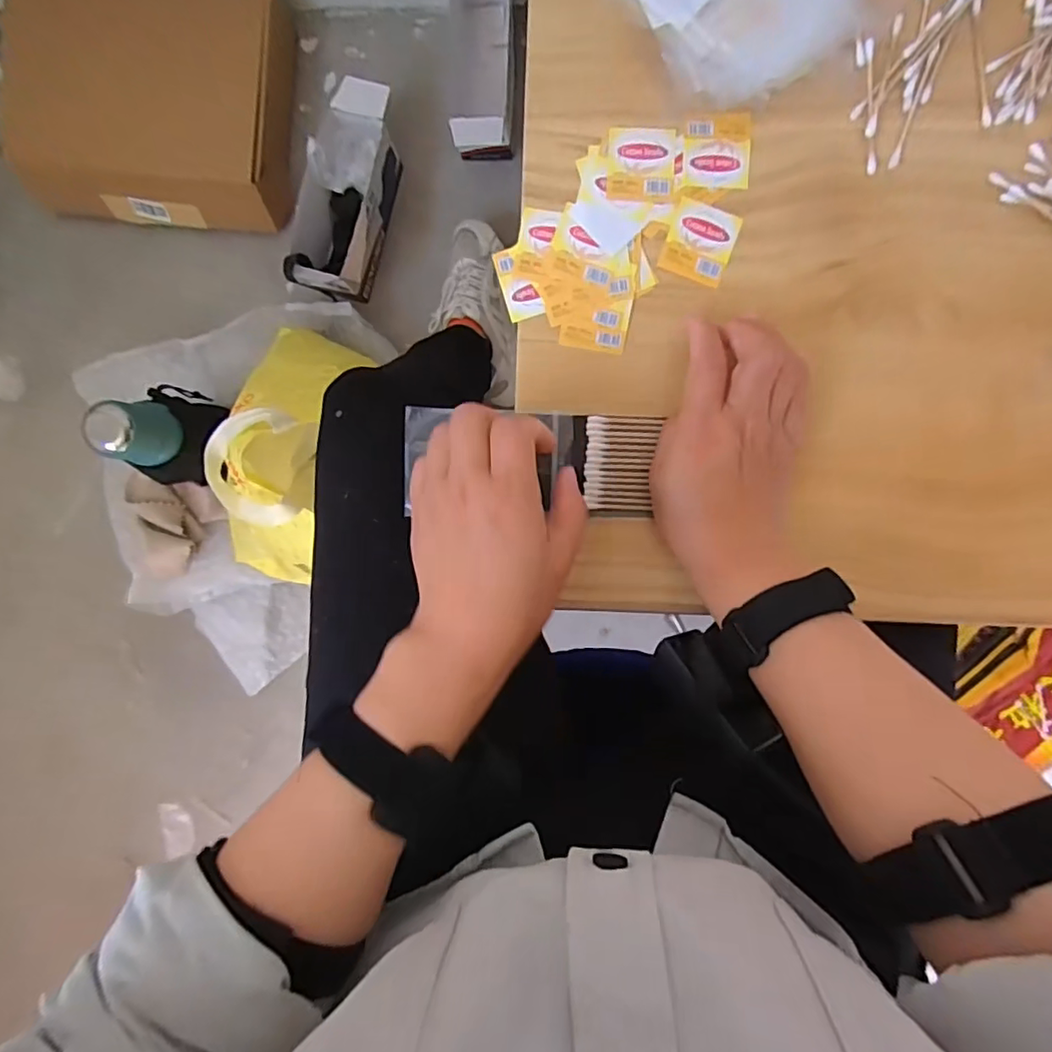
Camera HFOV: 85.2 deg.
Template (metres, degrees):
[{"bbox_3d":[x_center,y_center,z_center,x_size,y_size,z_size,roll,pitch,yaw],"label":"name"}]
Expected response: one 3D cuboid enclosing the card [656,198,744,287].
[{"bbox_3d":[0.104,-0.169,0.339,0.038,0.004,0.044,20,94,0],"label":"card"}]

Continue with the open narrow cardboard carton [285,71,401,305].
[{"bbox_3d":[-0.252,-0.454,0.801,0.101,0.128,0.273,11,93,2],"label":"open narrow cardboard carton"}]

